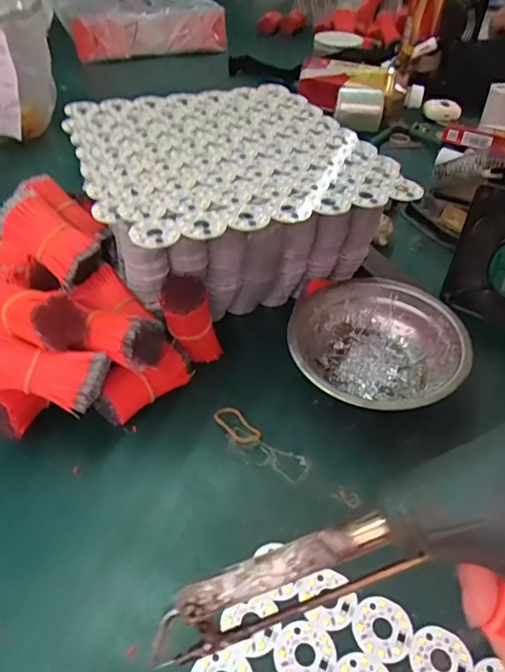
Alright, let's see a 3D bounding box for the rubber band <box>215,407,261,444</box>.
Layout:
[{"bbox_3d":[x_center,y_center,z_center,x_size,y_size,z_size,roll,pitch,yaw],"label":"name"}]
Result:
[{"bbox_3d":[-0.010,0.063,0.363,0.018,0.004,0.036,-25,51,-39],"label":"rubber band"}]

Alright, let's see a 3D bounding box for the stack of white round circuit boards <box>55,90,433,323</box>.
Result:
[{"bbox_3d":[-0.024,-0.118,0.459,0.235,0.107,0.251,-18,48,-21],"label":"stack of white round circuit boards"}]

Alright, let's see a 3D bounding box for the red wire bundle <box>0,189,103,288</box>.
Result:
[{"bbox_3d":[-0.143,-0.071,0.372,0.071,0.029,0.035,38,48,-1],"label":"red wire bundle"}]

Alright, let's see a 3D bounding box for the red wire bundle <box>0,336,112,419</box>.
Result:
[{"bbox_3d":[-0.132,0.024,0.328,0.076,0.033,0.029,10,42,-11],"label":"red wire bundle"}]

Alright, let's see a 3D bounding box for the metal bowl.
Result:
[{"bbox_3d":[0.090,0.013,0.396,0.126,0.049,0.125,2,43,-2],"label":"metal bowl"}]

